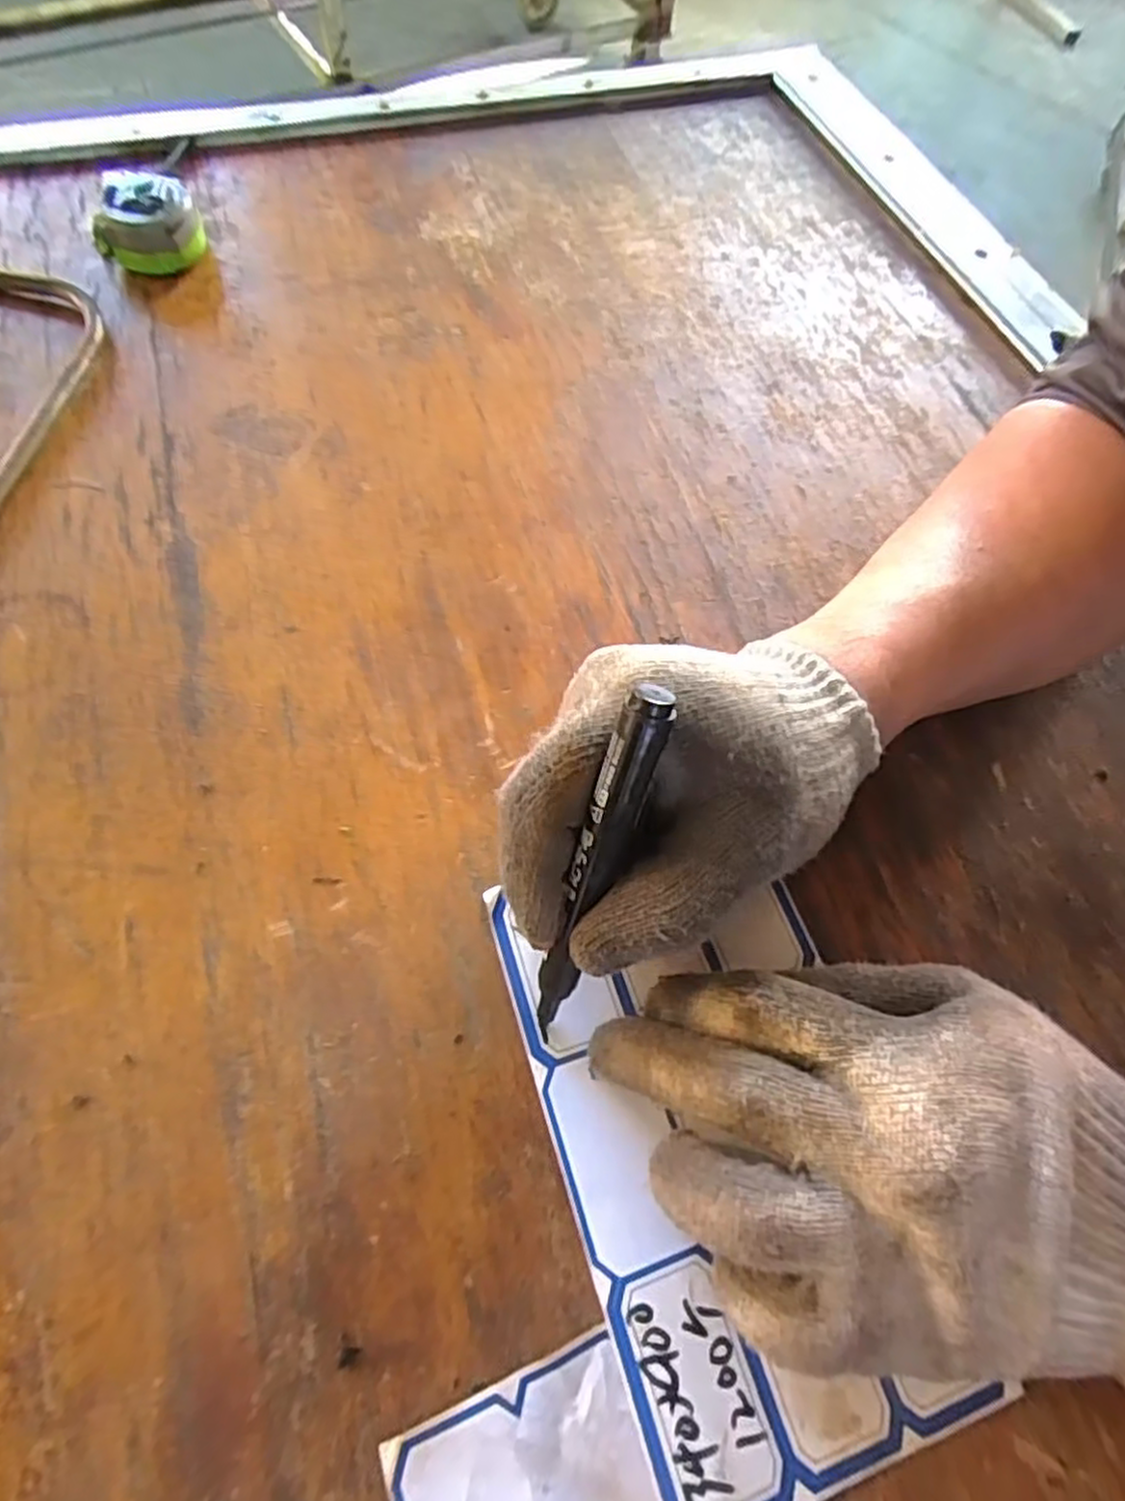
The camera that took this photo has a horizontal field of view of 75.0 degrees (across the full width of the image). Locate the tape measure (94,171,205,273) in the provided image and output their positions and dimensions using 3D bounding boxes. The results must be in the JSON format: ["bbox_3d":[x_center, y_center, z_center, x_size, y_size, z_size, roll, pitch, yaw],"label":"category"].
[{"bbox_3d":[-0.253,-0.325,0.450,0.058,0.036,0.057,1,63,-3],"label":"tape measure"}]

